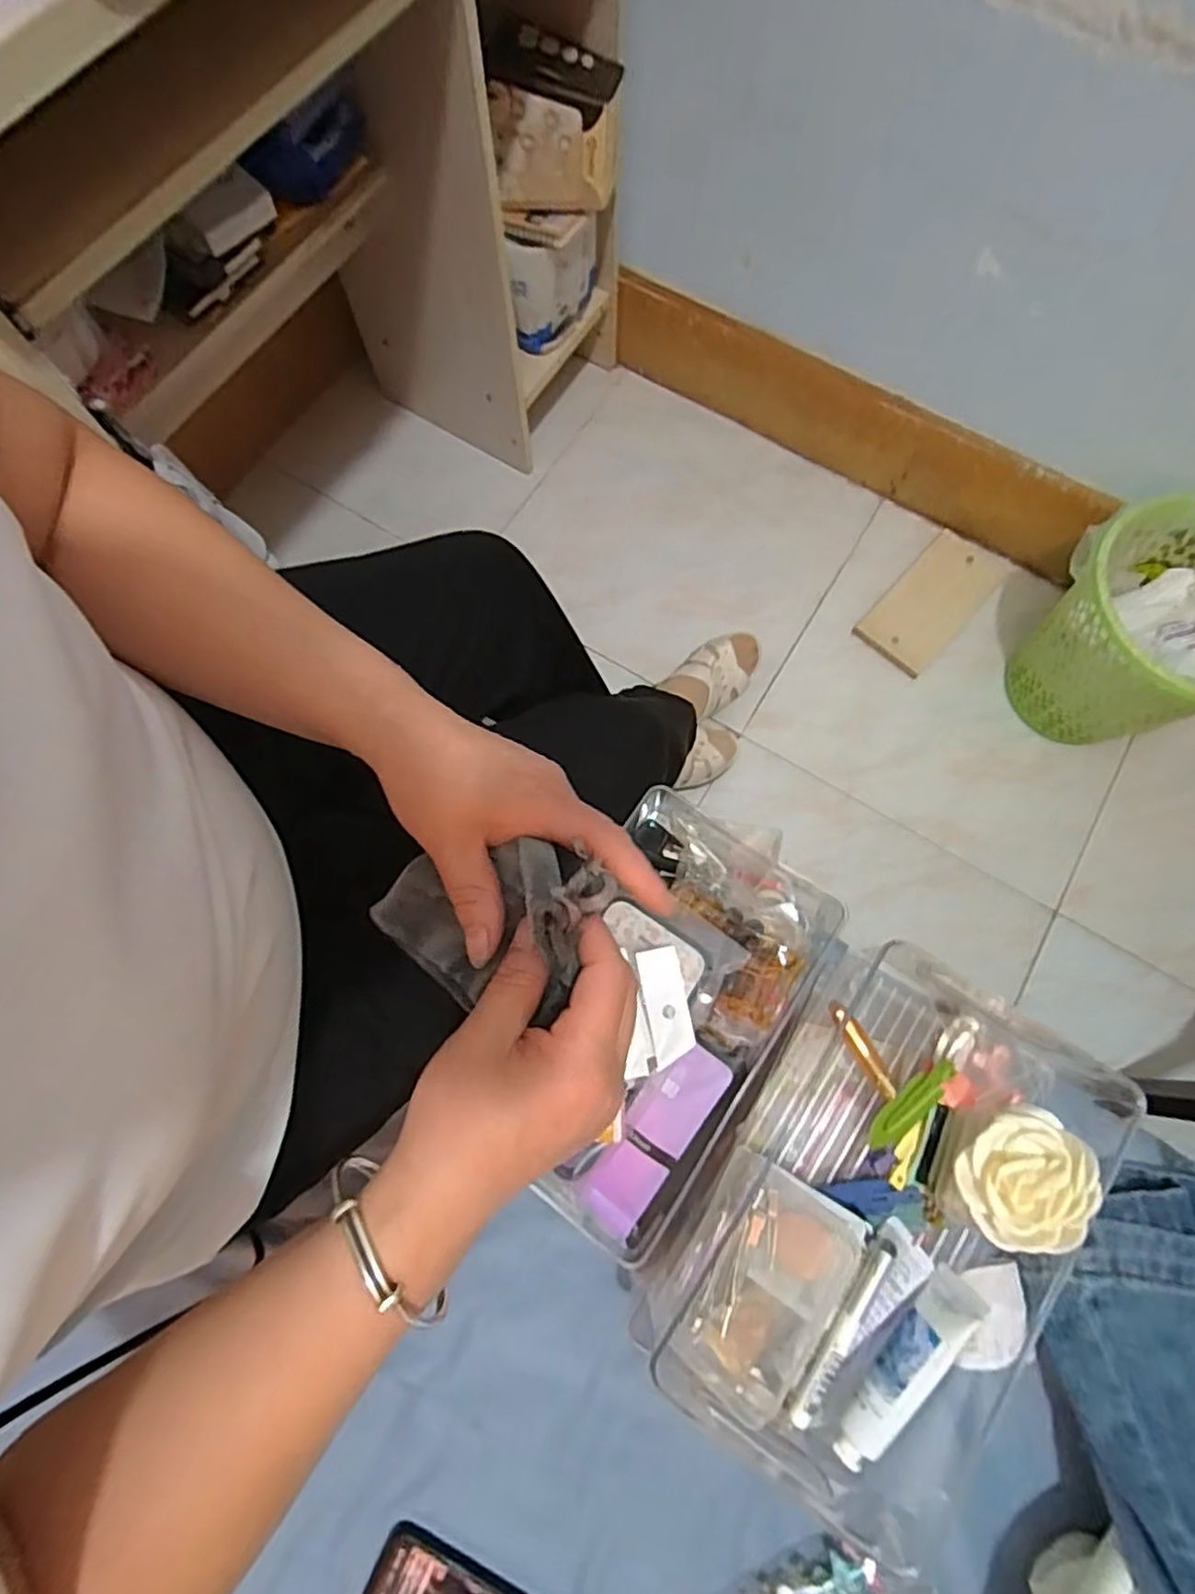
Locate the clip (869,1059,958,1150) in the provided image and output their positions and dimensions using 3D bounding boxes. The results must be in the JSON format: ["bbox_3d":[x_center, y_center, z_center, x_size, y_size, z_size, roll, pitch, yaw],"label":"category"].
[{"bbox_3d":[0.185,0.182,0.409,0.018,0.012,0.067,45,91,11],"label":"clip"}]

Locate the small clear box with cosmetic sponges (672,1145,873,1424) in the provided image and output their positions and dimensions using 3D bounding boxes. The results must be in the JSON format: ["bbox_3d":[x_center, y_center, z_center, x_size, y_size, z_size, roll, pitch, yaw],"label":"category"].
[{"bbox_3d":[0.091,0.274,0.383,0.069,0.031,0.119,28,76,7],"label":"small clear box with cosmetic sponges"}]

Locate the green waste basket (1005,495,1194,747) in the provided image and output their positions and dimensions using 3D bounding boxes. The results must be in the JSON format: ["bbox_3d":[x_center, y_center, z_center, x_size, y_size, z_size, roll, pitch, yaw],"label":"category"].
[{"bbox_3d":[0.703,-0.201,0.906,0.258,0.267,0.262,0,74,-1],"label":"green waste basket"}]

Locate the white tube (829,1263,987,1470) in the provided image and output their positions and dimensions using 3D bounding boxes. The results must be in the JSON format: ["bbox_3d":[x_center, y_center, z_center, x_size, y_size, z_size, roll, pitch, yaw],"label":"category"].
[{"bbox_3d":[0.165,0.307,0.367,0.019,0.026,0.109,40,78,10],"label":"white tube"}]

